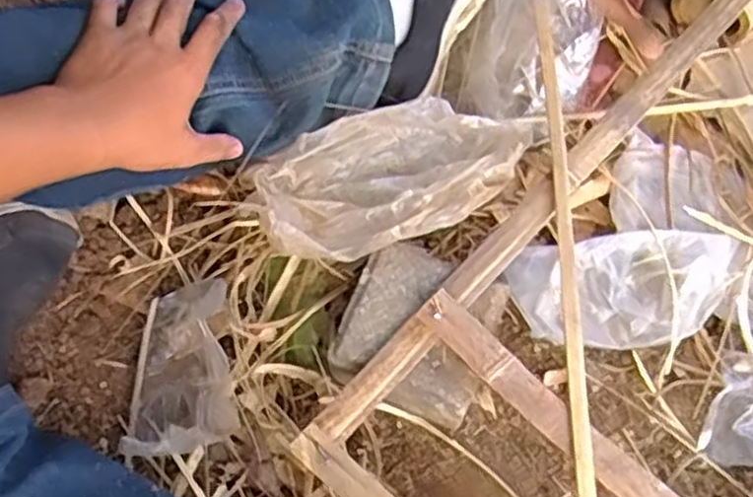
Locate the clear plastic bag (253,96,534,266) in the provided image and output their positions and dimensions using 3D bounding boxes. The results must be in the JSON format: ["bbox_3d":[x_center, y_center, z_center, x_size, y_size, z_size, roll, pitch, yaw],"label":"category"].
[{"bbox_3d":[0.015,-0.047,0.546,0.197,0.067,0.102,-16,67,-7],"label":"clear plastic bag"}]

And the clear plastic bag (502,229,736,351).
[{"bbox_3d":[0.177,0.030,0.535,0.168,0.035,0.081,-6,66,-3],"label":"clear plastic bag"}]

